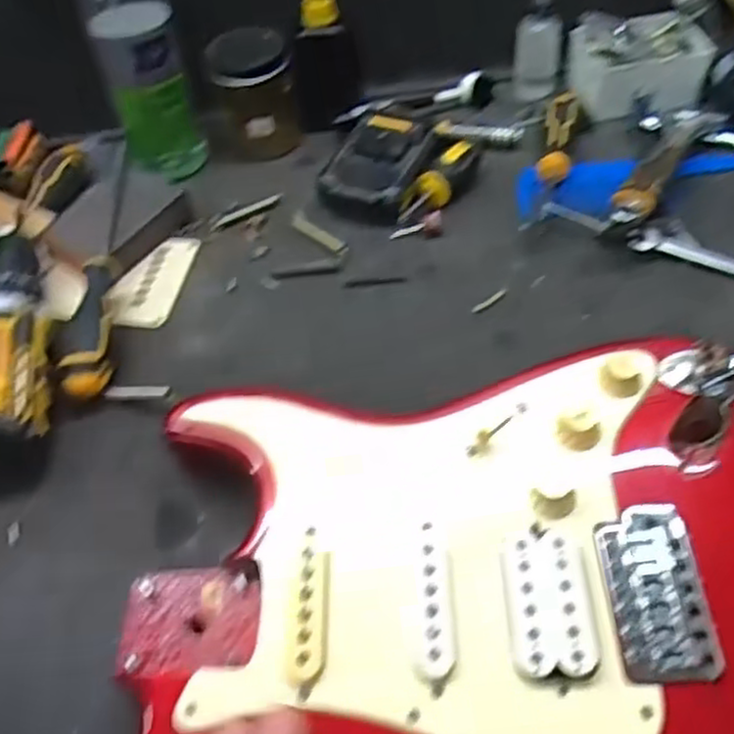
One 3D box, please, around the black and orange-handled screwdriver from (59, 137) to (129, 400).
[{"bbox_3d":[-0.199,-0.080,0.541,0.031,0.035,0.248,-7,55,0],"label":"black and orange-handled screwdriver"}]

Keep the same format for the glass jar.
[{"bbox_3d":[-0.097,-0.238,0.622,0.066,0.090,0.066,-2,55,3],"label":"glass jar"}]

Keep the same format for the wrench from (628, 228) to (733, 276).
[{"bbox_3d":[0.258,-0.073,0.505,0.130,0.011,0.022,25,61,20],"label":"wrench"}]

